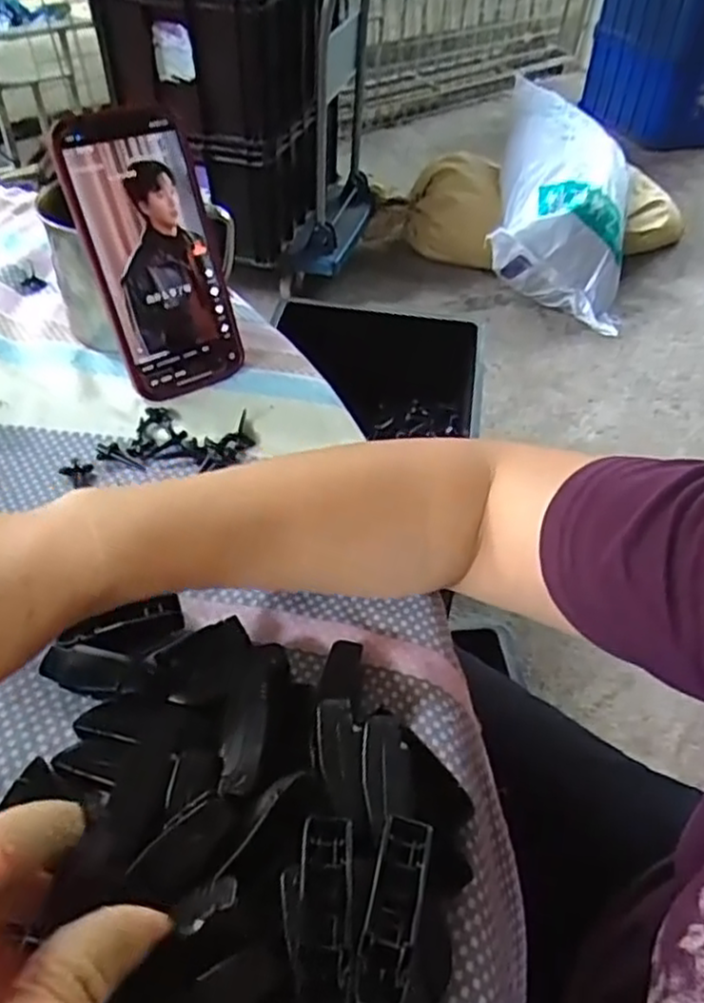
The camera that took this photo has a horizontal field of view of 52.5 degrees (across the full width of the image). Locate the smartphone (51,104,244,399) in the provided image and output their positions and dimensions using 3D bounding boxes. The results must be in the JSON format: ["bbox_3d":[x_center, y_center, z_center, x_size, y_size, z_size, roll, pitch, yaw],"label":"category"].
[{"bbox_3d":[-0.117,-0.146,0.428,0.073,0.159,0.017,-26,26,-26],"label":"smartphone"}]

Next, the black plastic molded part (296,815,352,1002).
[{"bbox_3d":[-0.008,0.127,0.224,0.016,0.008,0.053,3,47,-2],"label":"black plastic molded part"}]

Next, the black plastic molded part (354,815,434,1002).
[{"bbox_3d":[0.013,0.128,0.225,0.016,0.007,0.055,13,48,7],"label":"black plastic molded part"}]

